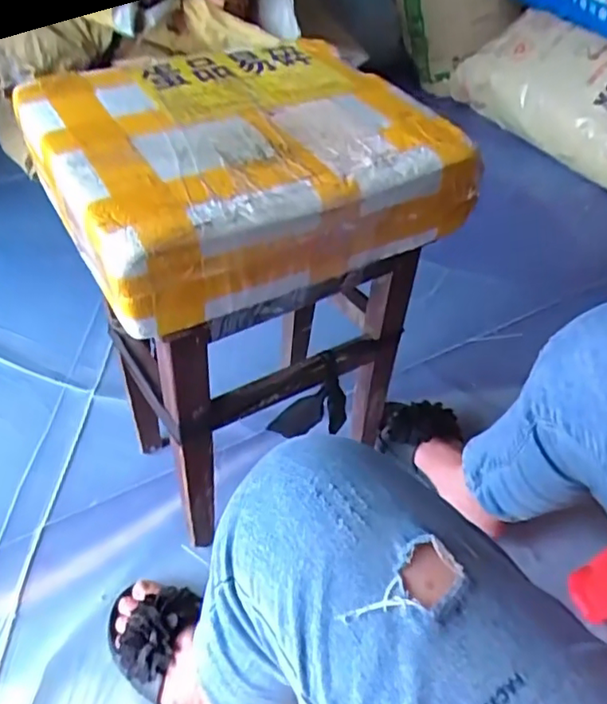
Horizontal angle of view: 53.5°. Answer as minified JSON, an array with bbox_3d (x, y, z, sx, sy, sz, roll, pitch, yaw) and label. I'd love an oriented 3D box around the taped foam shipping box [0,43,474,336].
[{"bbox_3d":[-0.055,-0.191,0.598,0.363,0.093,0.291,-22,52,-24],"label":"taped foam shipping box"}]

